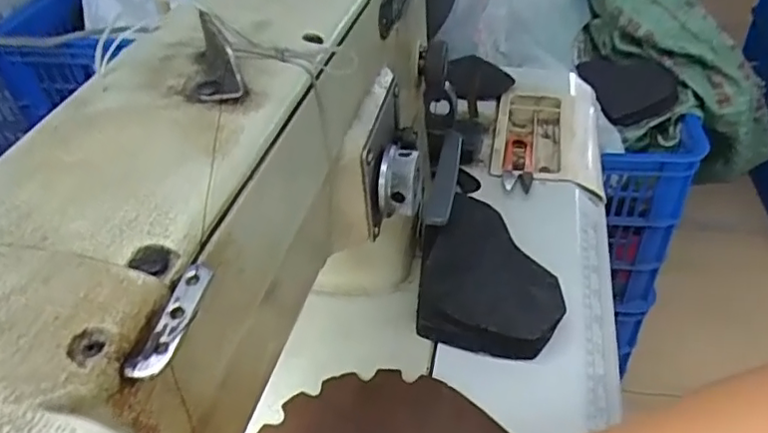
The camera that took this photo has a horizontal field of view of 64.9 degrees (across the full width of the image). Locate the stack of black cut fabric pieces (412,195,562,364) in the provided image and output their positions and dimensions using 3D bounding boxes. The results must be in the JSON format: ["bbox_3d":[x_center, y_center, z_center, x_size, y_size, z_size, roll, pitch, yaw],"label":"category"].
[{"bbox_3d":[0.075,0.044,0.437,0.093,0.034,0.131,3,42,8],"label":"stack of black cut fabric pieces"}]

